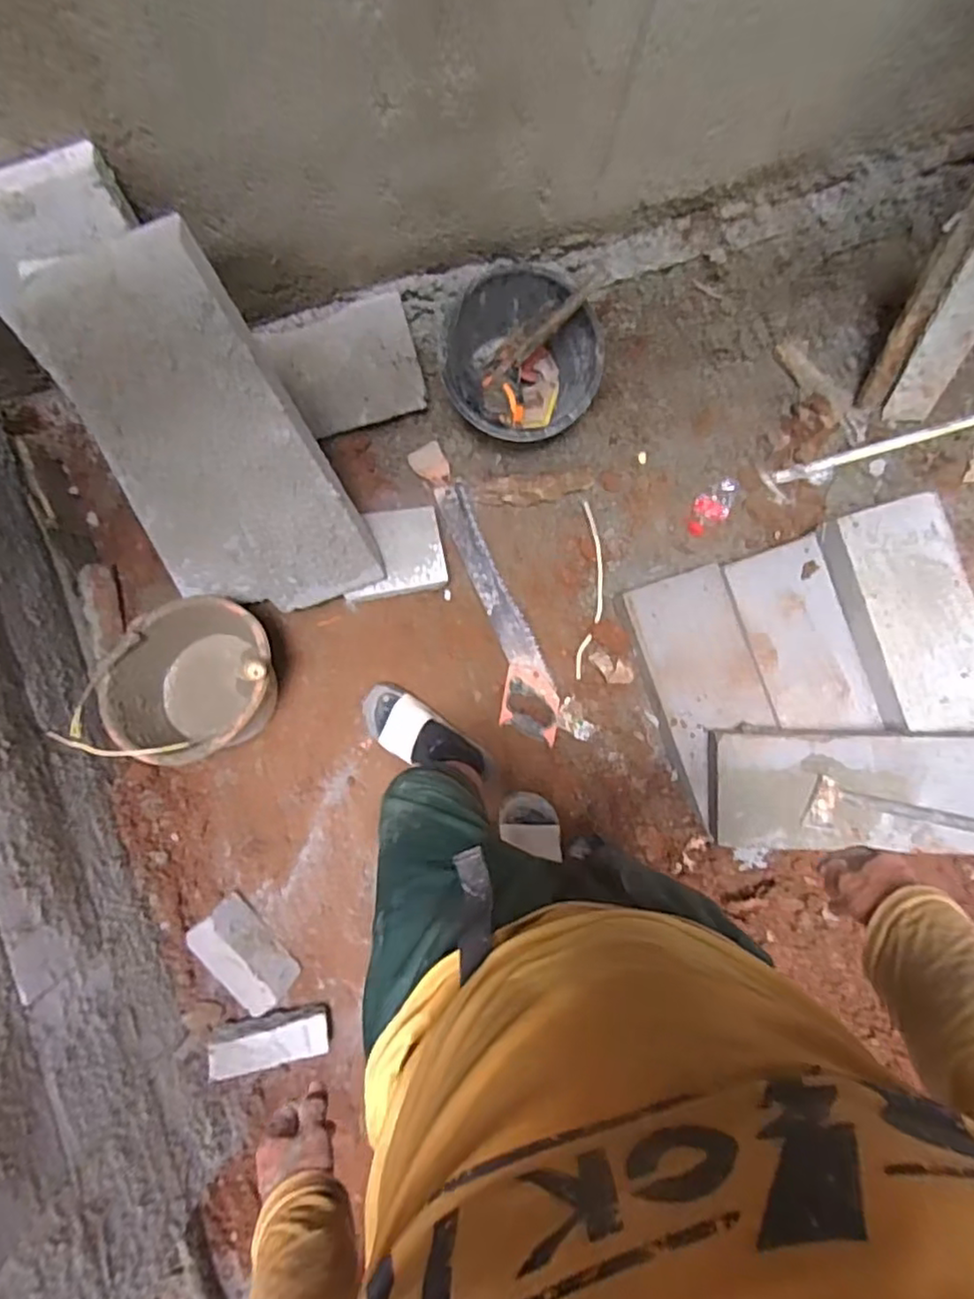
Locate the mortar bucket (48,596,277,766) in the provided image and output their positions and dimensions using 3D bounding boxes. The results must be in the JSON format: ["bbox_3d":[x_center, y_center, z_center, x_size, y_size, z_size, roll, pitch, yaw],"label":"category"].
[{"bbox_3d":[-0.501,0.051,1.126,0.252,0.245,0.271,0,87,-3],"label":"mortar bucket"}]

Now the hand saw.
[{"bbox_3d":[-0.011,-0.124,1.282,0.118,0.053,0.605,-22,88,-4],"label":"hand saw"}]

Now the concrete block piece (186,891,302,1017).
[{"bbox_3d":[-0.446,0.562,1.186,0.103,0.082,0.201,-42,90,-4],"label":"concrete block piece"}]

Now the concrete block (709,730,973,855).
[{"bbox_3d":[0.693,0.246,1.115,0.581,0.071,0.200,0,87,10],"label":"concrete block"}]

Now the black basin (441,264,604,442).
[{"bbox_3d":[0.058,-0.508,1.183,0.267,0.170,0.271,0,87,-3],"label":"black basin"}]

